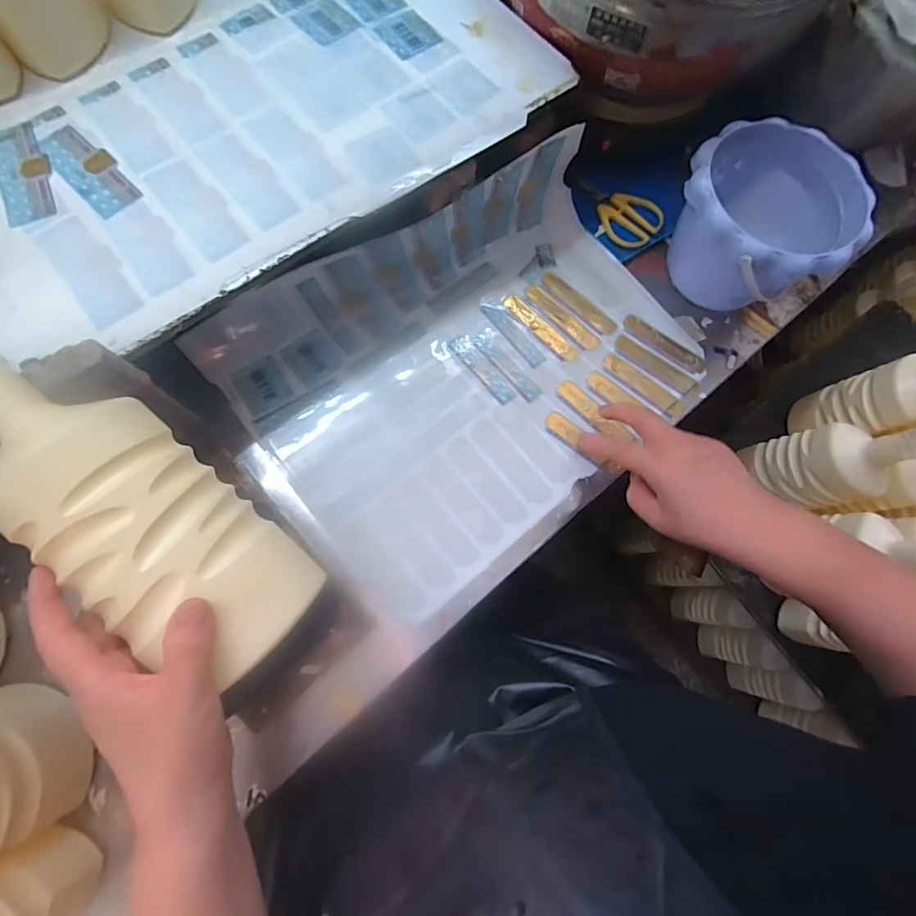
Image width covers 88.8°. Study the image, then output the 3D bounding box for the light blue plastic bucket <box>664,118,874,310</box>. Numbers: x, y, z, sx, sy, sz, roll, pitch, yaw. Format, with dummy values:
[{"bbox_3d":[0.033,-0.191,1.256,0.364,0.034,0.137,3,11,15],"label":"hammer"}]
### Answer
[{"bbox_3d":[0.277,-0.212,0.448,0.147,0.112,0.150,1,76,-6],"label":"light blue plastic bucket"}]

